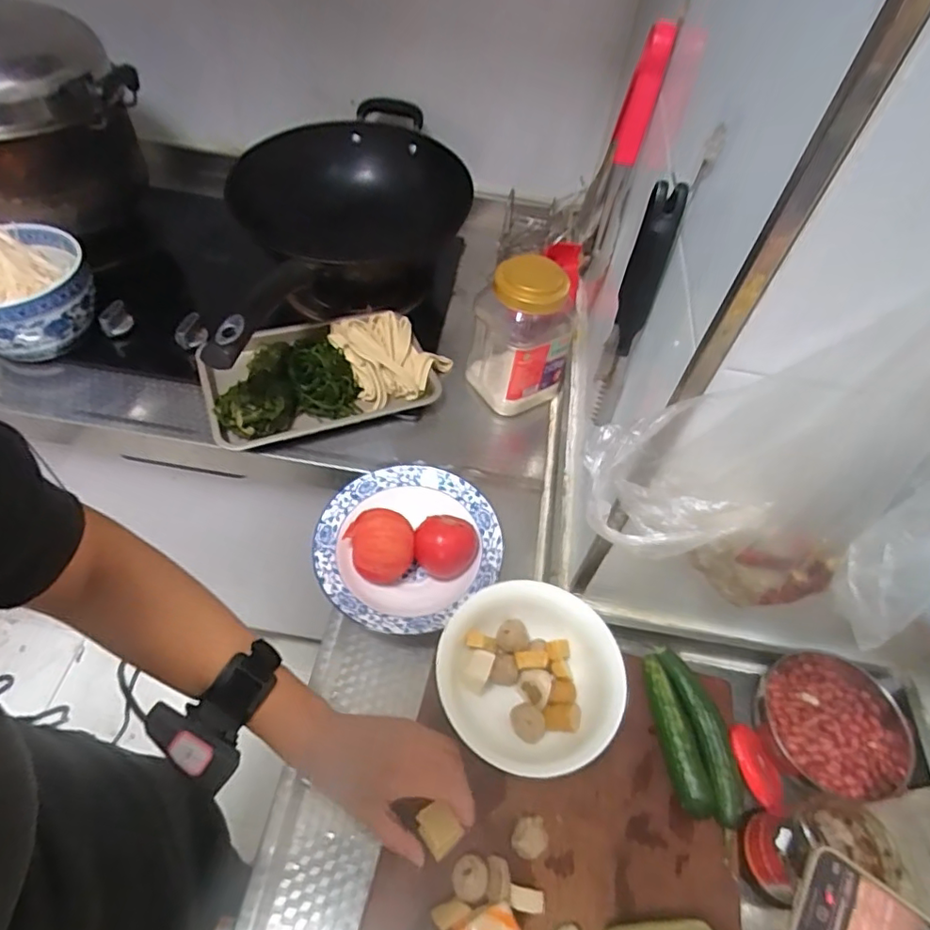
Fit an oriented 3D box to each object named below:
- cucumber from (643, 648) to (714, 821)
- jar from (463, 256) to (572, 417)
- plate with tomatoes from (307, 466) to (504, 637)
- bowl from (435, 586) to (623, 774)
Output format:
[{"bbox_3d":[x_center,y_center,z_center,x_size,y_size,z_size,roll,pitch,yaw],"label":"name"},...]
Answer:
[{"bbox_3d":[0.173,0.224,0.478,0.023,0.030,0.124,-4,53,-9],"label":"cucumber"},{"bbox_3d":[0.068,-0.158,0.692,0.097,0.184,0.098,3,53,-4],"label":"jar"},{"bbox_3d":[-0.055,0.082,0.560,0.170,0.084,0.171,3,53,-4],"label":"plate with tomatoes"},{"bbox_3d":[0.052,0.180,0.472,0.146,0.070,0.140,3,53,-4],"label":"bowl"}]

